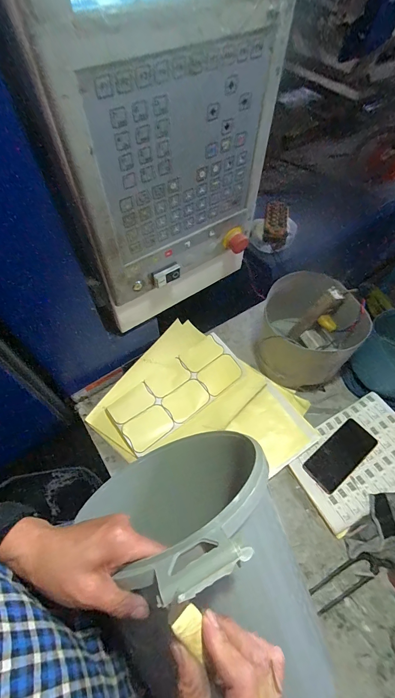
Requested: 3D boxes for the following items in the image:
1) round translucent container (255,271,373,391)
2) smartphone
[{"bbox_3d":[0.263,-0.047,0.756,0.208,0.168,0.224,1,58,-2],"label":"round translucent container"},{"bbox_3d":[0.318,0.233,0.686,0.169,0.010,0.078,-34,65,-20],"label":"smartphone"}]

